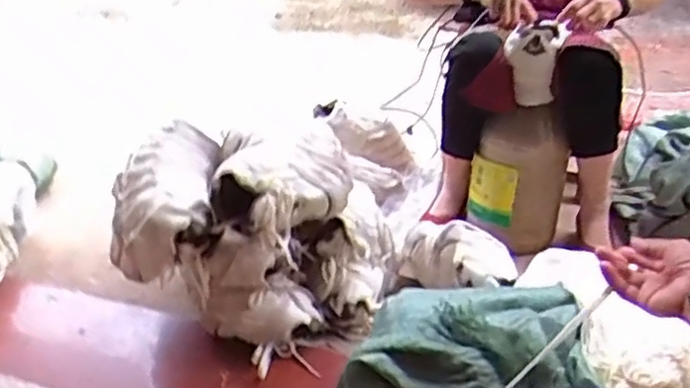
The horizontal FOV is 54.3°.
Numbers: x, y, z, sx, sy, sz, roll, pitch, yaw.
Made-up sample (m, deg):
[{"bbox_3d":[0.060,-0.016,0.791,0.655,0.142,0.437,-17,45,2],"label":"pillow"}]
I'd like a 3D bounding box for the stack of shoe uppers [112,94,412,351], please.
[{"bbox_3d":[-0.161,0.068,1.219,0.468,0.341,0.286,-9,36,-5],"label":"stack of shoe uppers"}]

